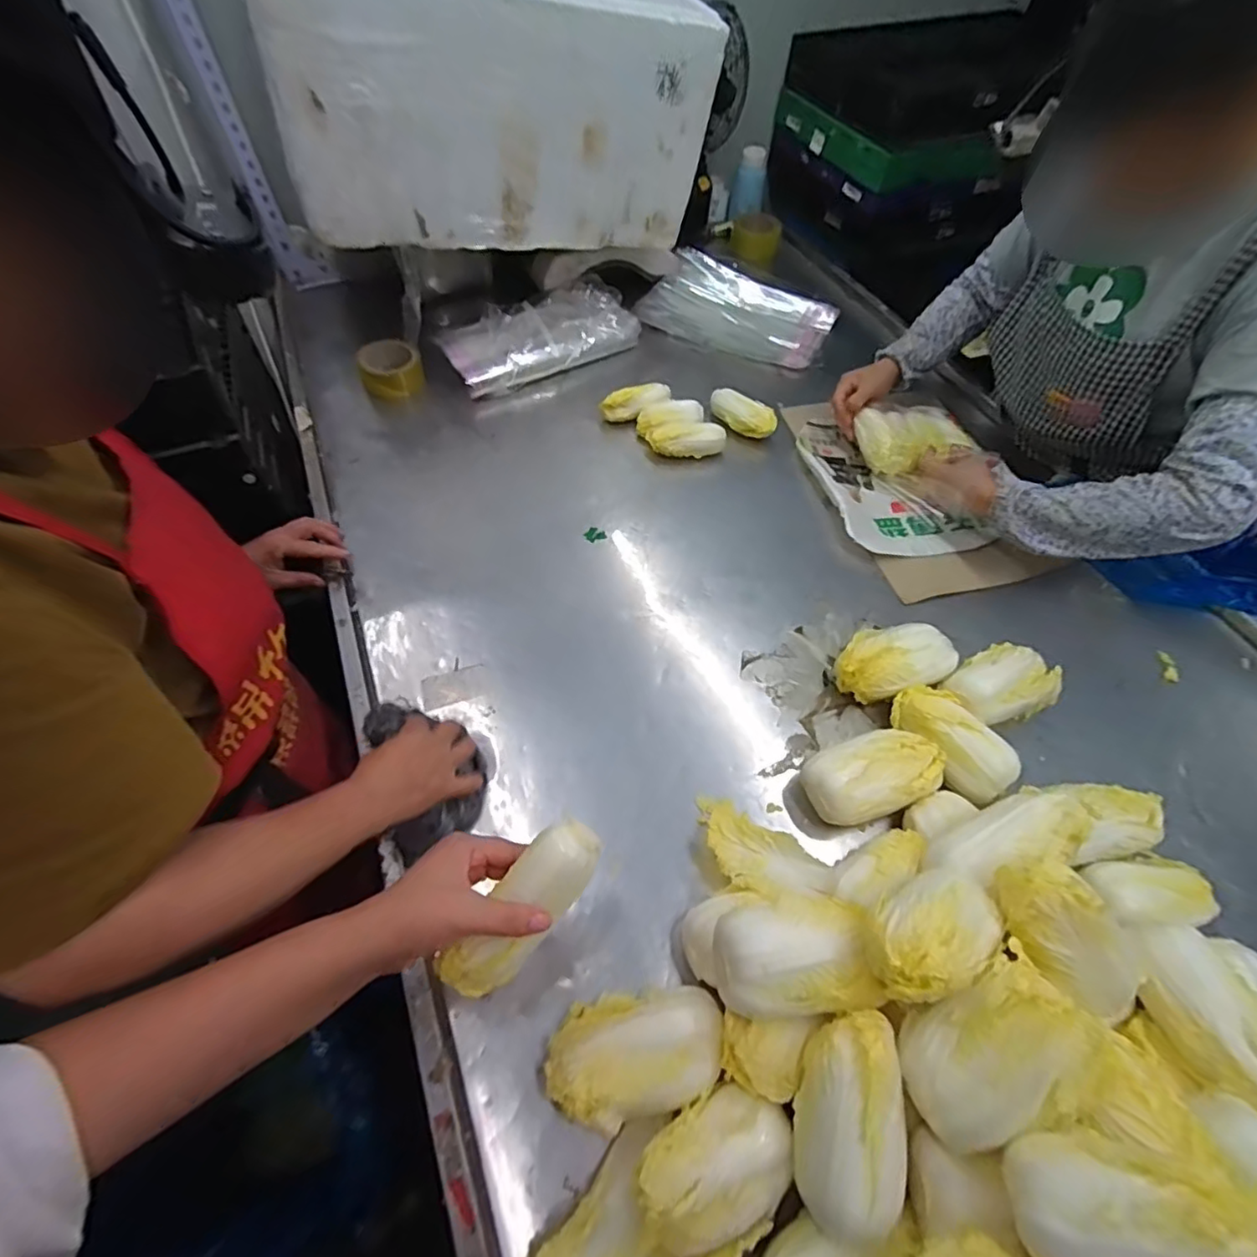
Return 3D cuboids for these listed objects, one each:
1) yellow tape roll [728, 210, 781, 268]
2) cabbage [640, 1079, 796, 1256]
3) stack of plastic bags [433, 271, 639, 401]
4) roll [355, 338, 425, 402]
[{"bbox_3d":[0.282,-0.870,1.327,0.109,0.058,0.110,11,57,5],"label":"yellow tape roll"},{"bbox_3d":[0.065,0.401,0.432,0.126,0.063,0.093,-27,62,-19],"label":"cabbage"},{"bbox_3d":[-0.154,-0.513,1.047,0.341,0.060,0.152,-31,63,-21],"label":"stack of plastic bags"},{"bbox_3d":[-0.393,-0.429,0.998,0.096,0.065,0.096,1,56,-2],"label":"roll"}]

